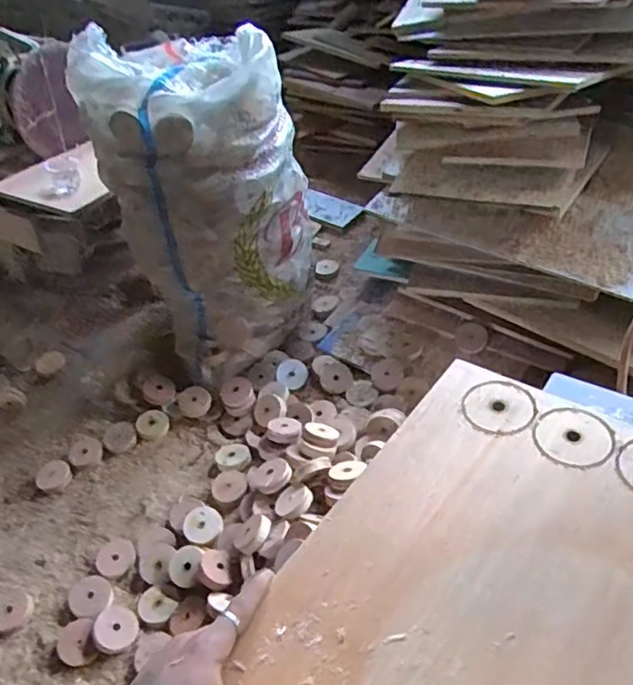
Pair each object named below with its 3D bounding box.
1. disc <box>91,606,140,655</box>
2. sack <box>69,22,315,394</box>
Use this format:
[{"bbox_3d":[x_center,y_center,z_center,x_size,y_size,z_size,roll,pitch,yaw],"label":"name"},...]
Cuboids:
[{"bbox_3d":[-0.302,0.432,0.905,0.064,0.009,0.063,5,48,-5],"label":"disc"},{"bbox_3d":[-0.202,-0.261,1.159,0.305,0.558,0.282,-27,44,-18],"label":"sack"}]

